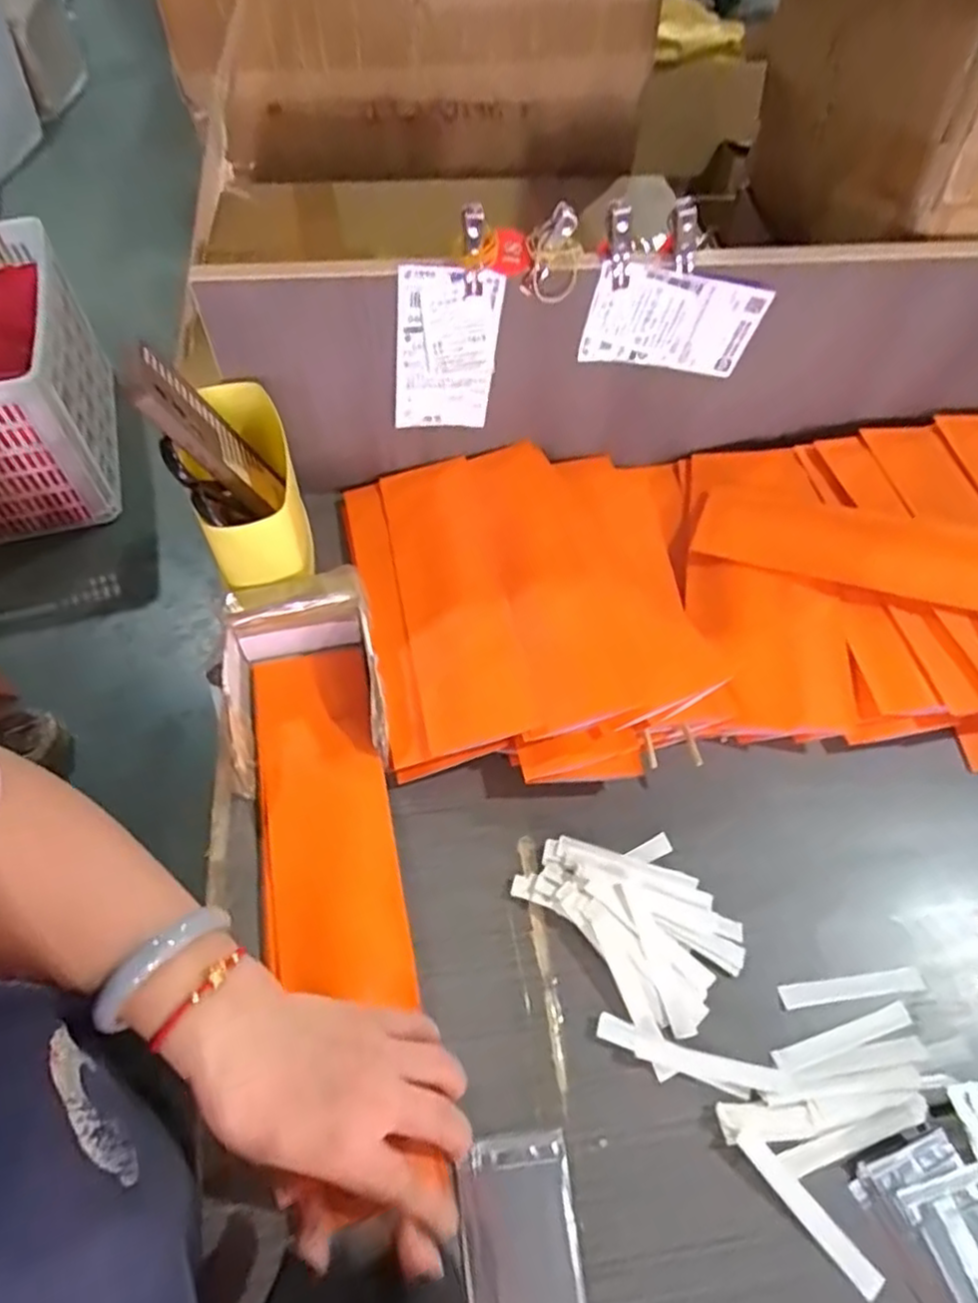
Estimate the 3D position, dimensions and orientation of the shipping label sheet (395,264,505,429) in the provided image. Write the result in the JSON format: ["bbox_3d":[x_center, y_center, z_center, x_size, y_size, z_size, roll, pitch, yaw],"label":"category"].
[{"bbox_3d":[-0.033,-0.227,0.517,0.080,0.131,0.004,-6,58,-6],"label":"shipping label sheet"}]

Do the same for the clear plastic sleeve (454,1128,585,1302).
[{"bbox_3d":[0.018,0.318,0.334,0.057,0.009,0.124,-5,58,-5],"label":"clear plastic sleeve"}]

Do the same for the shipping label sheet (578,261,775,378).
[{"bbox_3d":[0.141,-0.252,0.519,0.133,0.079,0.007,0,58,-2],"label":"shipping label sheet"}]

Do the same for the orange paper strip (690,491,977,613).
[{"bbox_3d":[0.313,-0.080,0.543,0.278,0.007,0.081,15,64,17],"label":"orange paper strip"}]

